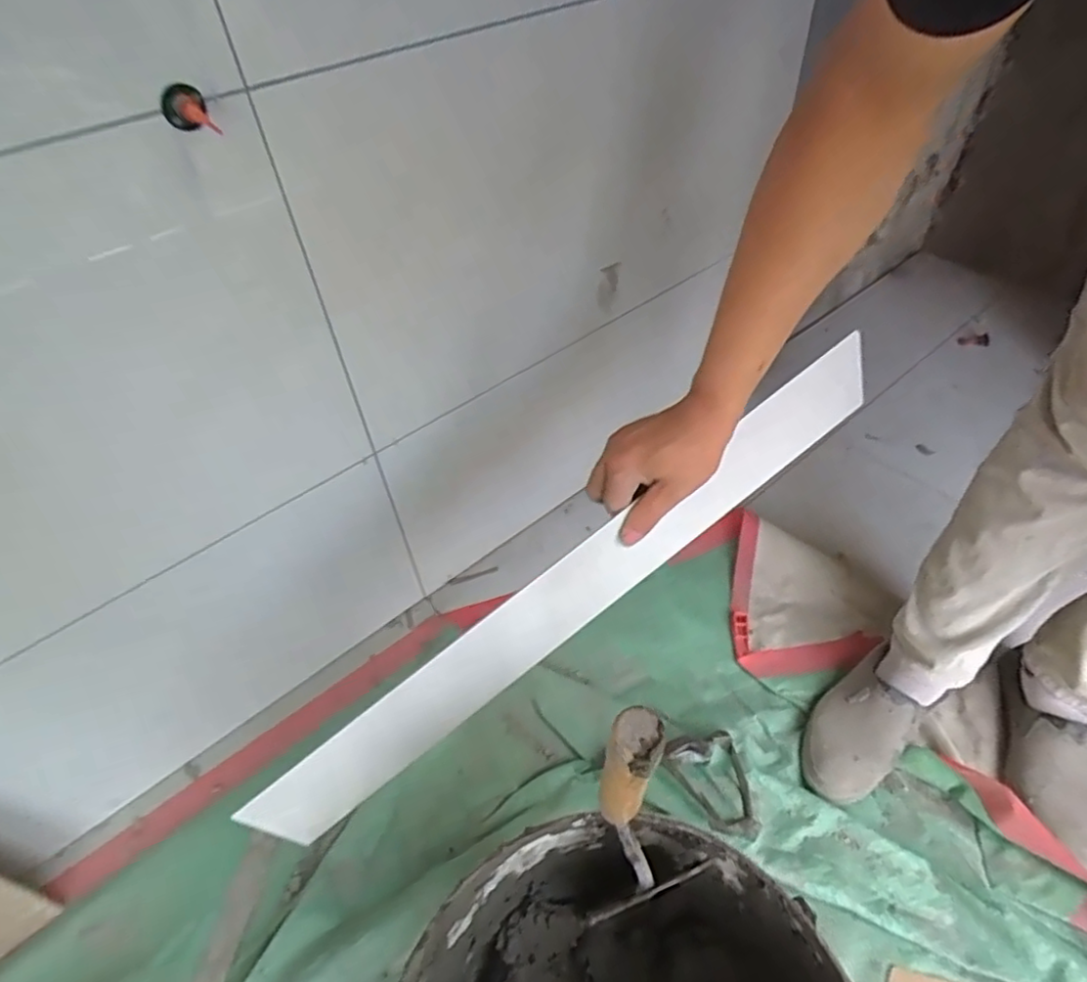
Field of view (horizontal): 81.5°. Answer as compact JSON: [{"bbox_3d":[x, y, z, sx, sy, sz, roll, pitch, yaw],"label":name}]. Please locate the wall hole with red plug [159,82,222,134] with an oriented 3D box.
[{"bbox_3d":[-0.255,-0.272,0.452,0.030,0.027,0.049,-26,51,-16],"label":"wall hole with red plug"}]

